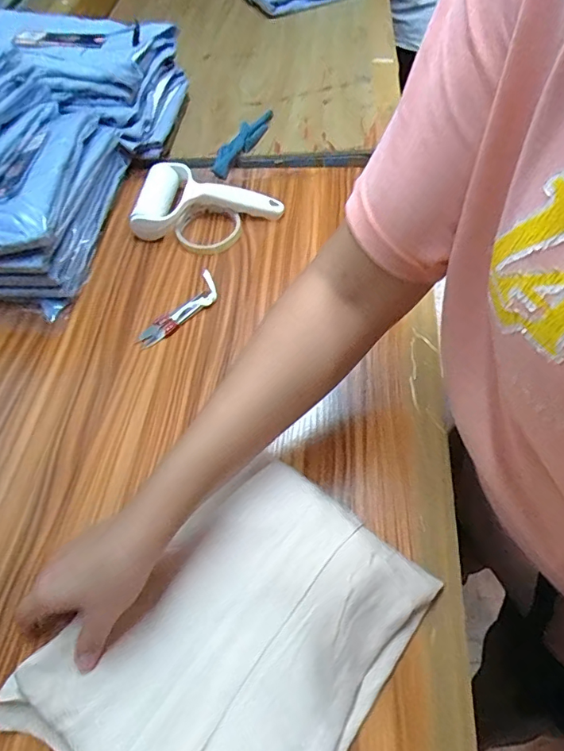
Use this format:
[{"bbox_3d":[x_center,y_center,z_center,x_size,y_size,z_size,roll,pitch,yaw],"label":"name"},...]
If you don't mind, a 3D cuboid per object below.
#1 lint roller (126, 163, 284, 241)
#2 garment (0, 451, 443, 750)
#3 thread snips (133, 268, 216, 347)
[{"bbox_3d":[-0.104,-0.244,0.618,0.187,0.044,0.104,-11,57,-2],"label":"lint roller"},{"bbox_3d":[-0.034,0.195,0.327,0.191,0.037,0.260,37,67,25],"label":"garment"},{"bbox_3d":[-0.112,-0.076,0.534,0.041,0.010,0.123,28,64,21],"label":"thread snips"}]

